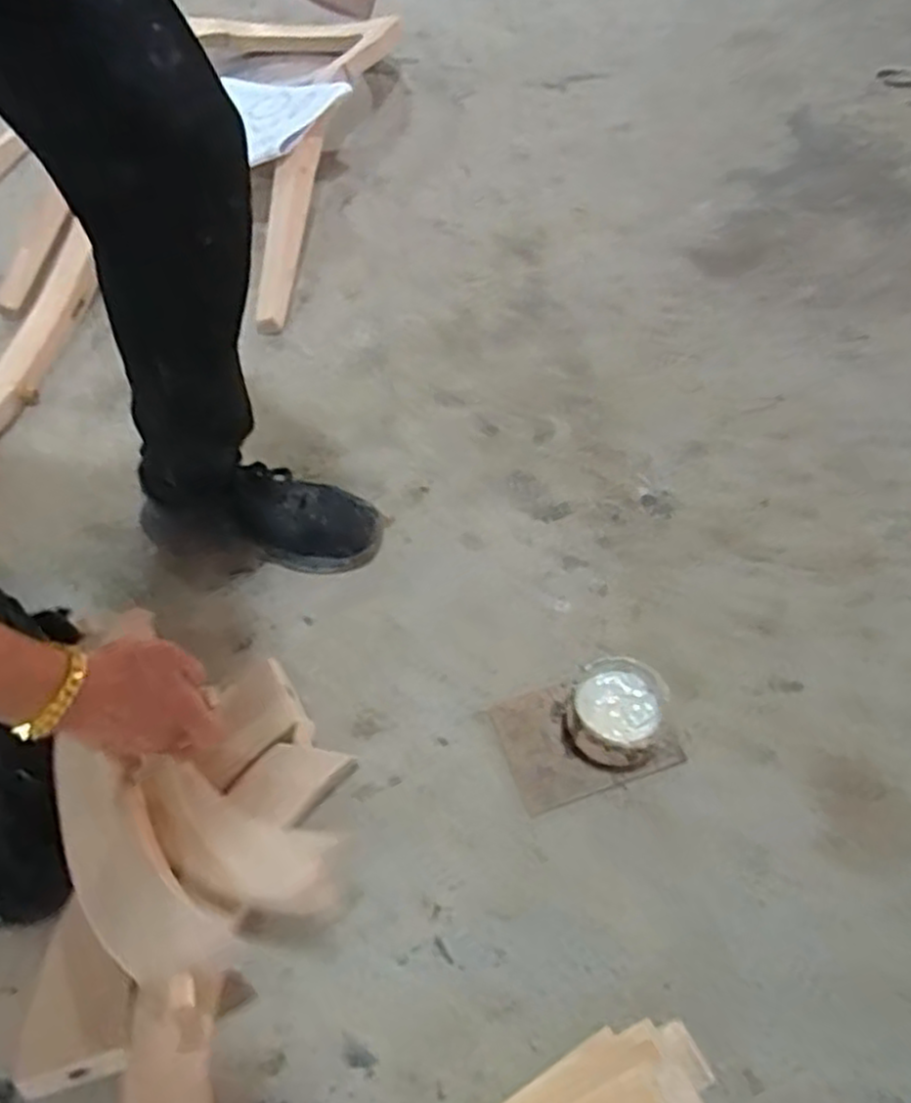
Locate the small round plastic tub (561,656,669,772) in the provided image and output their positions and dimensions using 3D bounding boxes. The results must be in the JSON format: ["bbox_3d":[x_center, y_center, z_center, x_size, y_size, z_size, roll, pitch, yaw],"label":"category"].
[{"bbox_3d":[0.139,0.141,0.635,0.088,0.049,0.086,15,58,14],"label":"small round plastic tub"}]

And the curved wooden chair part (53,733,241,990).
[{"bbox_3d":[-0.237,0.221,0.529,0.068,0.041,0.207,-37,53,-22],"label":"curved wooden chair part"}]

